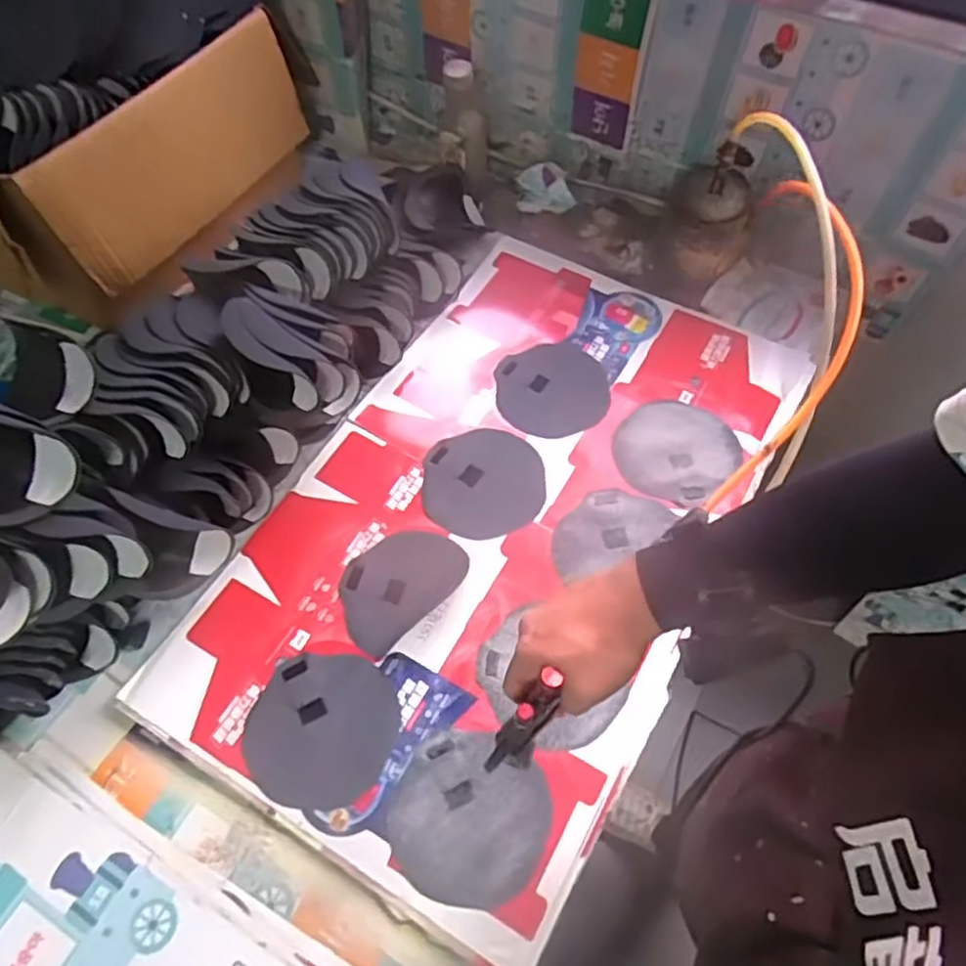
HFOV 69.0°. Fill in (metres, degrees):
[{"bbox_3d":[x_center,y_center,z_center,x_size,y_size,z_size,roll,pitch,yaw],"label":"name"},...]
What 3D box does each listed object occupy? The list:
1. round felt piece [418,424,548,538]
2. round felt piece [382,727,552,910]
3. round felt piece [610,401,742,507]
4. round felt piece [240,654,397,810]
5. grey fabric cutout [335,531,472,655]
[{"bbox_3d":[0.000,-0.002,0.827,0.138,0.005,0.142,1,58,-1],"label":"round felt piece"},{"bbox_3d":[-0.013,0.305,0.645,0.140,0.004,0.137,0,60,0],"label":"round felt piece"},{"bbox_3d":[0.232,-0.040,0.848,0.142,0.007,0.136,-4,57,6],"label":"round felt piece"},{"bbox_3d":[-0.156,0.238,0.686,0.138,0.004,0.140,0,60,0],"label":"round felt piece"},{"bbox_3d":[-0.092,0.105,0.763,0.101,0.004,0.146,40,70,23],"label":"grey fabric cutout"}]

